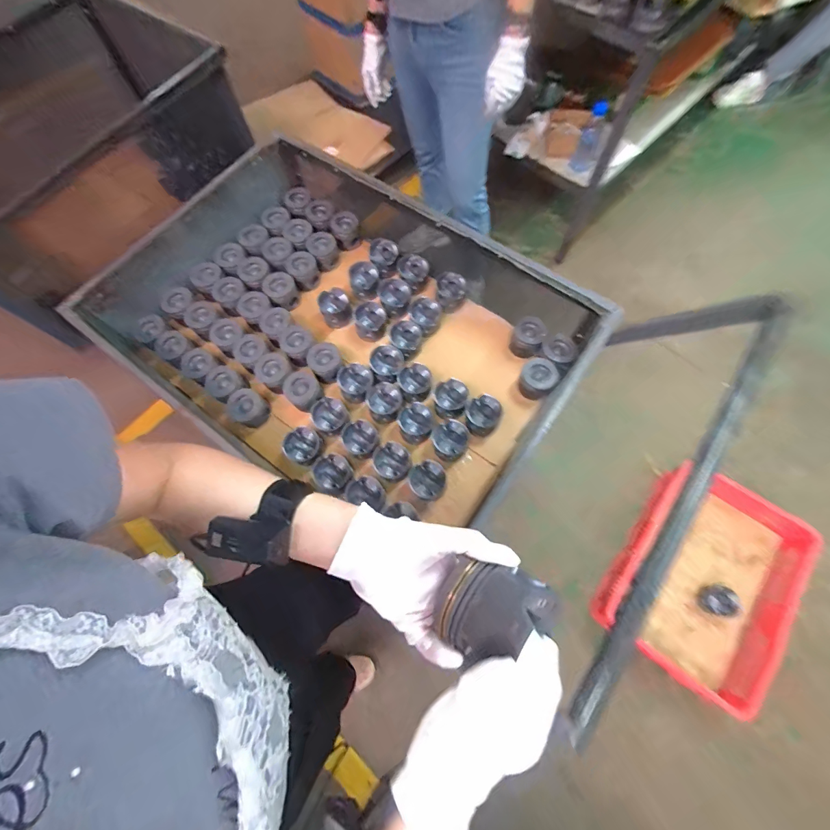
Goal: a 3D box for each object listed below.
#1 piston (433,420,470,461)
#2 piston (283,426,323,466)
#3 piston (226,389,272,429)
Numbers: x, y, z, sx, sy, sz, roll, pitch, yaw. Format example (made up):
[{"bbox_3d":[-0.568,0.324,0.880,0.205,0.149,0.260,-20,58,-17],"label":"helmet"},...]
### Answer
[{"bbox_3d":[0.091,0.065,1.010,0.094,0.063,0.094,-3,69,1],"label":"piston"},{"bbox_3d":[-0.284,0.081,1.007,0.091,0.067,0.084,-1,69,1],"label":"piston"},{"bbox_3d":[-0.444,-0.015,1.057,0.092,0.076,0.087,-1,69,1],"label":"piston"}]

